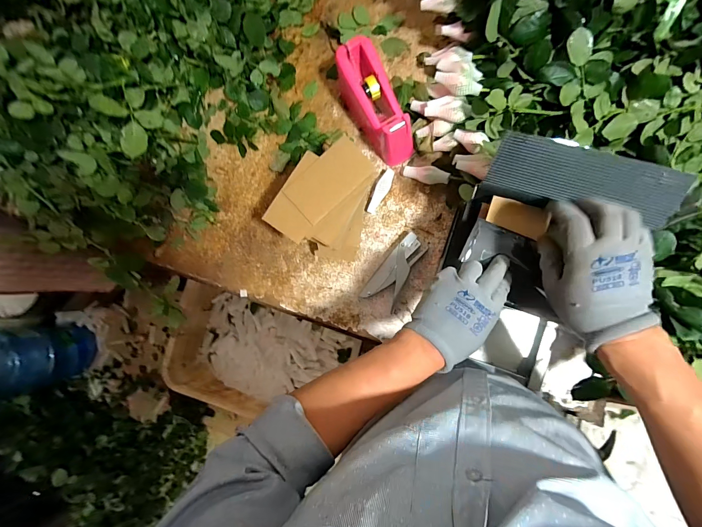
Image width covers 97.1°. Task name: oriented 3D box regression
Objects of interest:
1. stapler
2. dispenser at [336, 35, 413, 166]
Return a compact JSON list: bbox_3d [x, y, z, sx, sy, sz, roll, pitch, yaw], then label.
[{"bbox_3d":[0.088,0.018,0.579,0.061,0.028,0.144,38,91,8],"label":"stapler"},{"bbox_3d":[0.049,-0.289,0.568,0.078,0.102,0.199,-29,83,4],"label":"dispenser"}]

